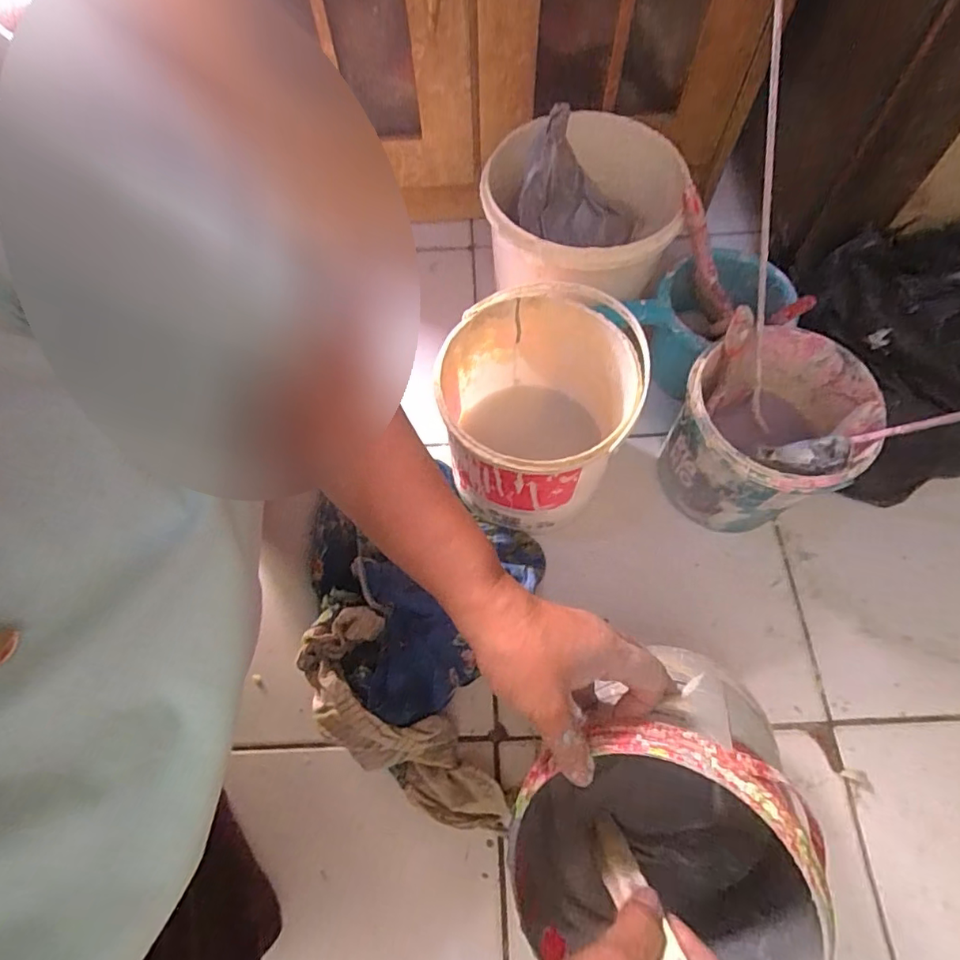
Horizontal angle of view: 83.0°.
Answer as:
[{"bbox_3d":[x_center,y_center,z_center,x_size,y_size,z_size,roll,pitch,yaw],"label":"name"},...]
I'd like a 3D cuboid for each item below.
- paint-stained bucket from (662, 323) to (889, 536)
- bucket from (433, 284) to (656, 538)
[{"bbox_3d":[0.269,-0.039,0.537,0.153,0.165,0.153,-1,66,2],"label":"paint-stained bucket"},{"bbox_3d":[0.056,-0.057,0.551,0.176,0.197,0.175,-1,66,2],"label":"bucket"}]

